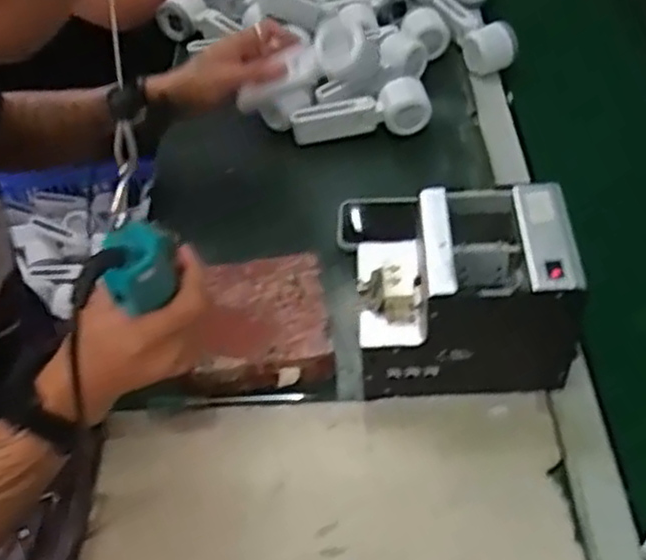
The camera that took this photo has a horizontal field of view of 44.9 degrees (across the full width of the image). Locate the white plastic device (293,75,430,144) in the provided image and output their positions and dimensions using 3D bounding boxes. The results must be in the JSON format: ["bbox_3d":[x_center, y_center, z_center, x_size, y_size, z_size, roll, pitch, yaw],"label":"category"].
[{"bbox_3d":[0.047,-0.208,0.968,0.168,0.059,0.045,-6,48,-3],"label":"white plastic device"}]

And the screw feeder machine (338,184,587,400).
[{"bbox_3d":[0.124,0.014,0.708,0.182,0.157,0.126,-1,48,2],"label":"screw feeder machine"}]

